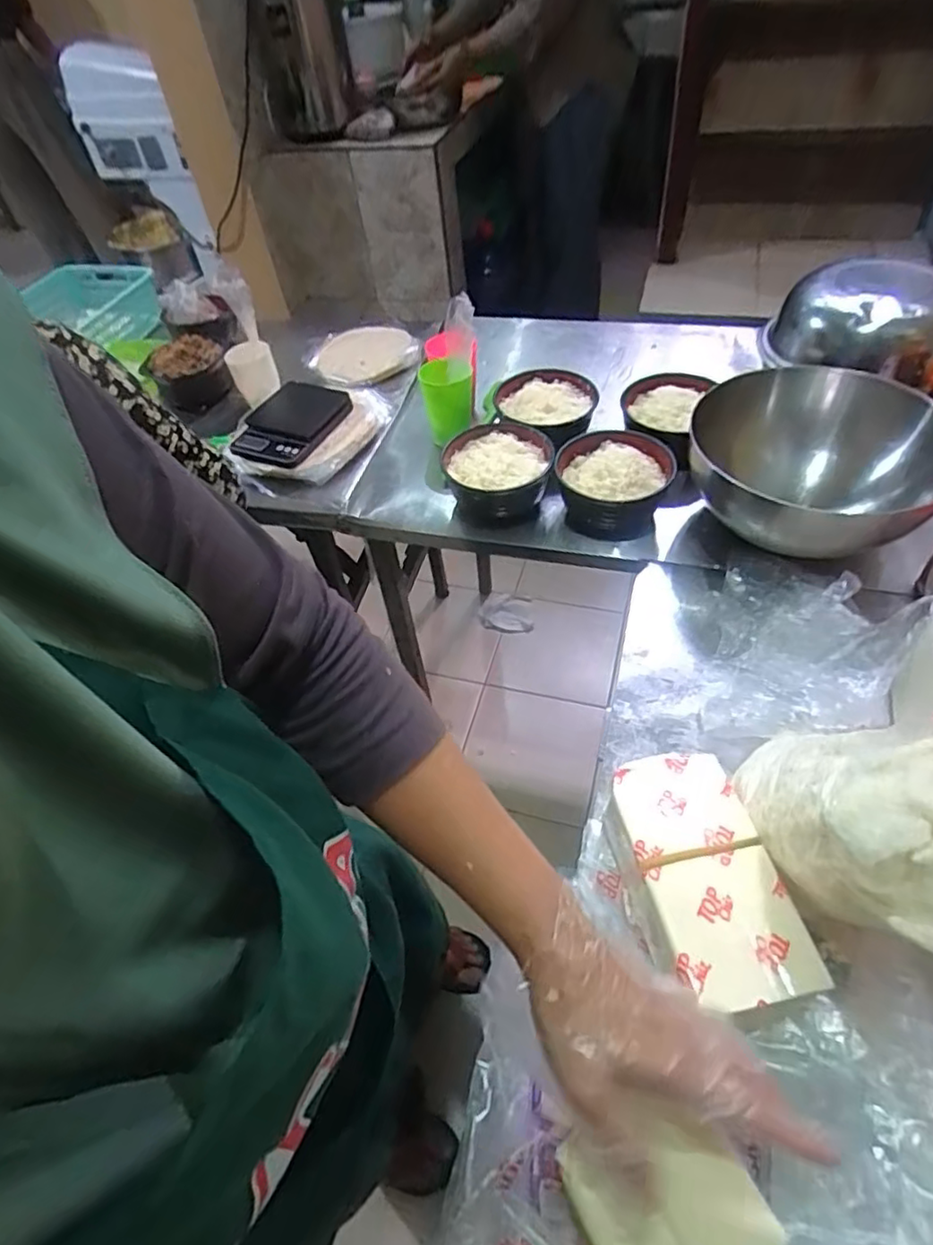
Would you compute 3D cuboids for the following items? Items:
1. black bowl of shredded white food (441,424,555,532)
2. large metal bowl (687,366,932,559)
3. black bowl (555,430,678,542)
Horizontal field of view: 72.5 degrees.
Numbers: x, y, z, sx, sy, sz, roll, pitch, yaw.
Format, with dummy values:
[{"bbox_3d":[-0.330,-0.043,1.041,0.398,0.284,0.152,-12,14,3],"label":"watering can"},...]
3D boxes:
[{"bbox_3d":[0.042,-0.192,0.837,0.134,0.071,0.130,-3,50,4],"label":"black bowl of shredded white food"},{"bbox_3d":[0.389,-0.174,0.721,0.261,0.103,0.261,-3,50,4],"label":"large metal bowl"},{"bbox_3d":[0.188,-0.176,0.813,0.133,0.079,0.127,-3,50,4],"label":"black bowl"}]

